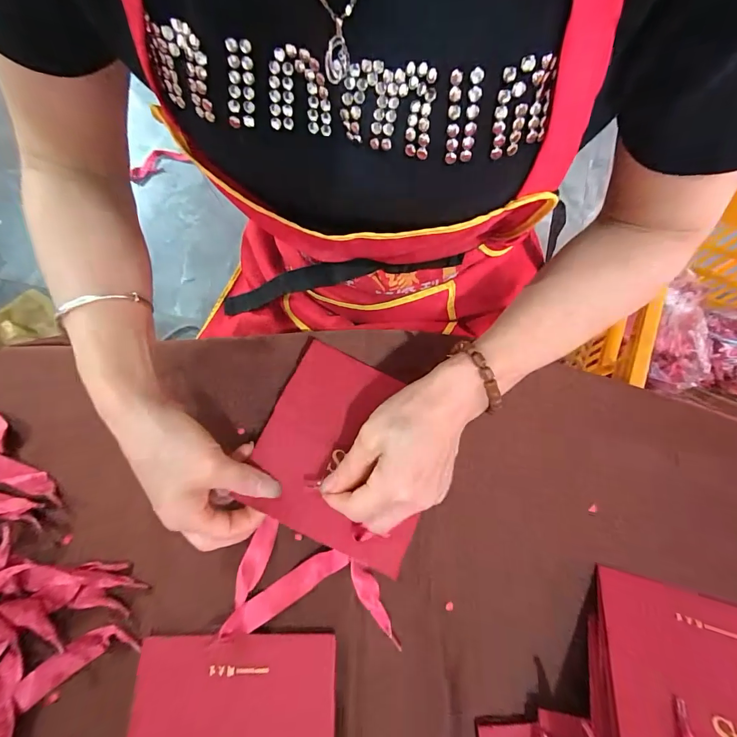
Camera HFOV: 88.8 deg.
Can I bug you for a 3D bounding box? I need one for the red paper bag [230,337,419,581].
[{"bbox_3d":[-0.015,0.066,0.297,0.135,0.018,0.139,23,77,6],"label":"red paper bag"}]

